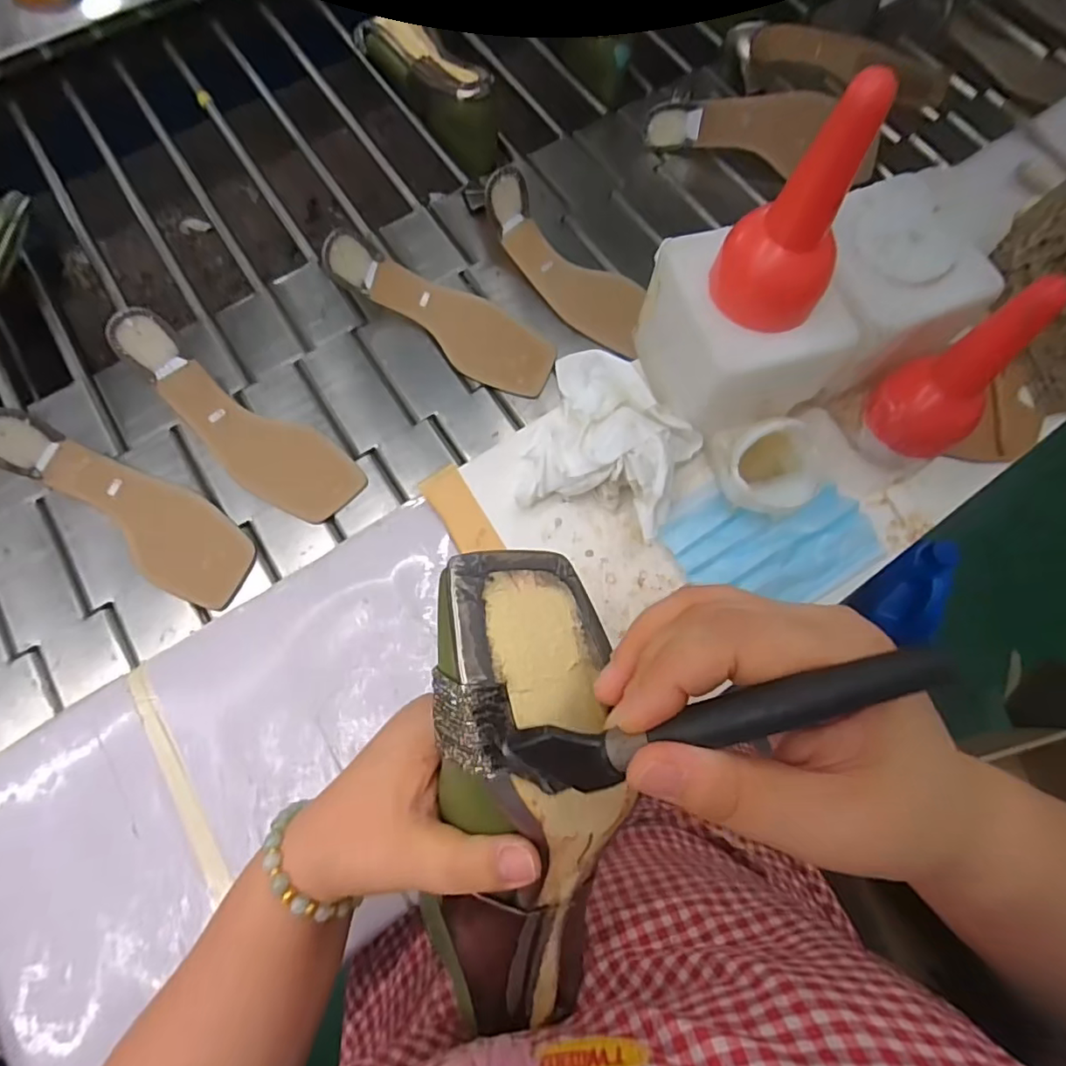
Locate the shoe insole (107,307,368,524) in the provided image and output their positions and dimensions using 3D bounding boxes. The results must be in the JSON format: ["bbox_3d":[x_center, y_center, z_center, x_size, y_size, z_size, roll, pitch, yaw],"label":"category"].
[{"bbox_3d":[-0.261,-0.097,0.499,0.231,0.043,0.074,39,74,-8],"label":"shoe insole"}]

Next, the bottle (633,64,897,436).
[{"bbox_3d":[0.157,-0.170,0.360,0.111,0.194,0.115,-10,72,-8],"label":"bottle"}]

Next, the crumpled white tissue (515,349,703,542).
[{"bbox_3d":[0.061,-0.069,0.439,0.126,0.051,0.132,22,70,3],"label":"crumpled white tissue"}]

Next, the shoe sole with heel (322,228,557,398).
[{"bbox_3d":[-0.084,-0.211,0.538,0.227,0.041,0.067,30,73,-5],"label":"shoe sole with heel"}]

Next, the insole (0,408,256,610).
[{"bbox_3d":[-0.337,-0.024,0.459,0.215,0.080,0.075,30,73,8],"label":"insole"}]

